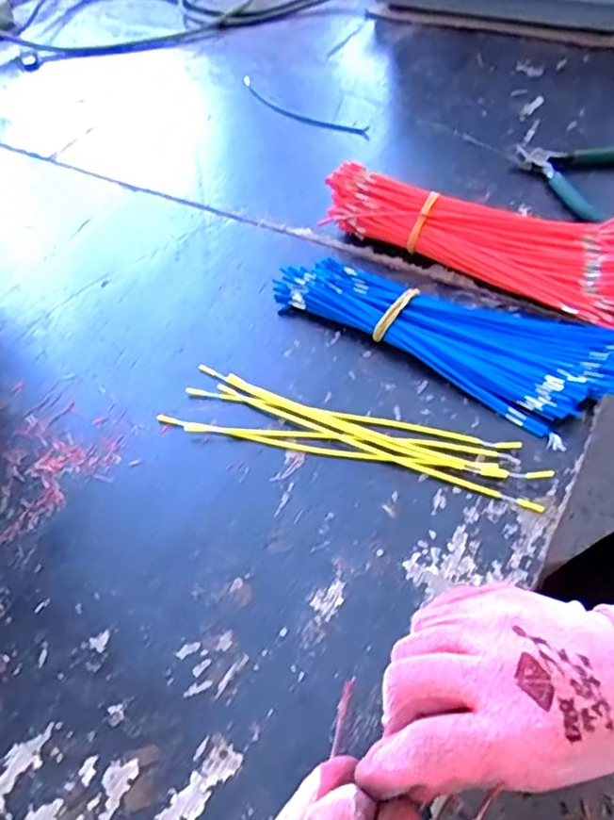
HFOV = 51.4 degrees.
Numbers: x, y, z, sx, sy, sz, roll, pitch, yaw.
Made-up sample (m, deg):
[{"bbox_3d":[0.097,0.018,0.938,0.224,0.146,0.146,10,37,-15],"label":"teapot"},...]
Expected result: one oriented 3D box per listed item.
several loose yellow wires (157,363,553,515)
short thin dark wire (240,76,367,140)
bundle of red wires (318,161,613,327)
[{"bbox_3d":[0.026,0.017,0.419,0.246,0.009,0.051,16,55,17],"label":"several loose yellow wires"},{"bbox_3d":[-0.011,-0.340,0.716,0.201,0.005,0.036,35,63,28],"label":"short thin dark wire"},{"bbox_3d":[0.135,-0.140,0.505,0.247,0.043,0.078,25,58,23],"label":"bundle of red wires"}]

